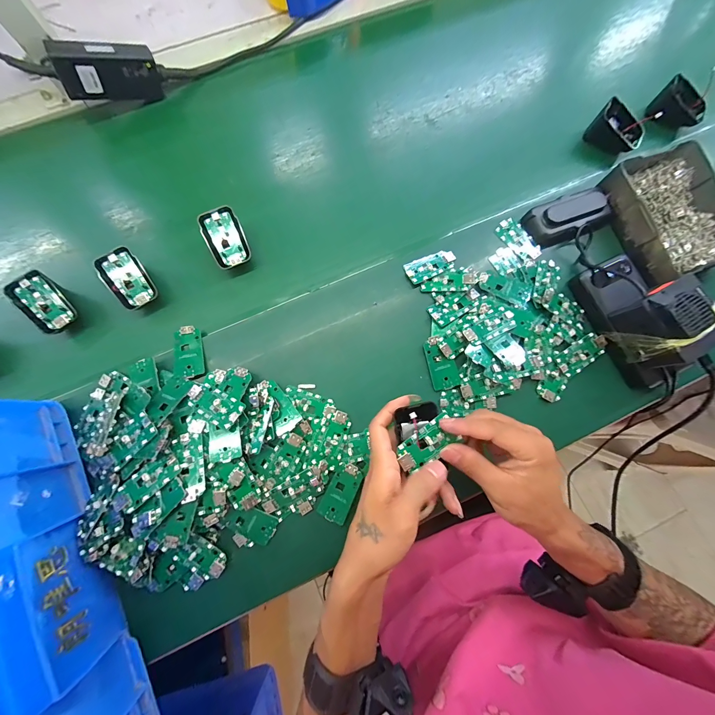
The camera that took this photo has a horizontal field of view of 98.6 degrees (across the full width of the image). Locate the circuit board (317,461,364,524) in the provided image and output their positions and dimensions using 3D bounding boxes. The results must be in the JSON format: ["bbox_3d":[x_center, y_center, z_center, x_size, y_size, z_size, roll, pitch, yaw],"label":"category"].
[{"bbox_3d":[-0.018,0.148,0.336,0.030,0.010,0.062,24,78,5],"label":"circuit board"}]

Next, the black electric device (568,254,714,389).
[{"bbox_3d":[0.331,-0.051,0.343,0.077,0.073,0.155,-23,79,-6],"label":"black electric device"}]

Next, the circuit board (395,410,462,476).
[{"bbox_3d":[0.065,0.078,0.280,0.058,0.005,0.029,-36,80,-8],"label":"circuit board"}]

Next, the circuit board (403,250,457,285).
[{"bbox_3d":[0.092,-0.116,0.385,0.061,0.006,0.030,-24,79,-6],"label":"circuit board"}]

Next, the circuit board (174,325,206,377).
[{"bbox_3d":[-0.197,-0.007,0.359,0.032,0.005,0.061,-11,73,-11],"label":"circuit board"}]

